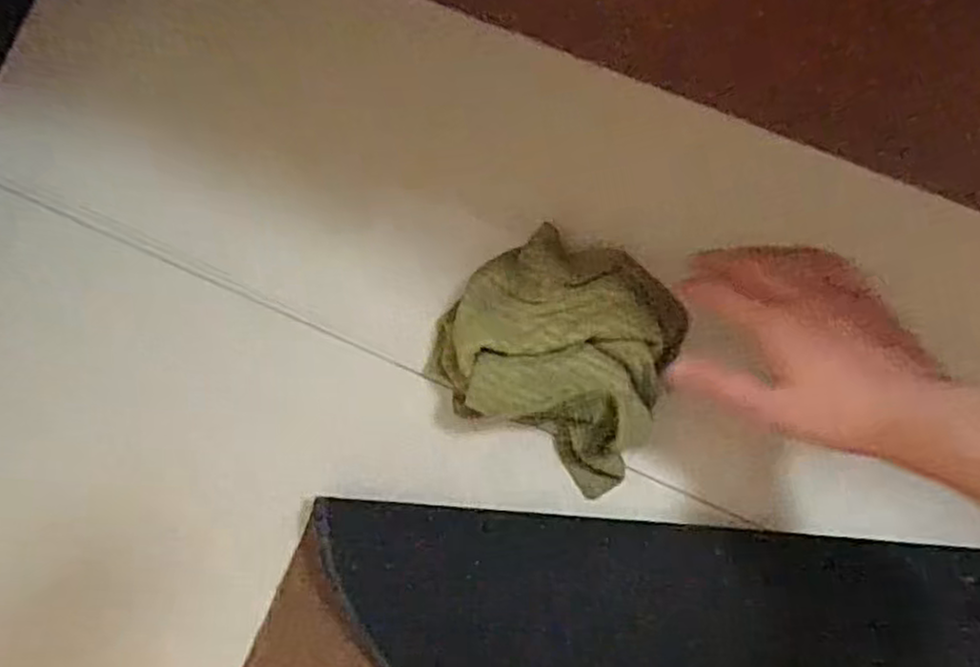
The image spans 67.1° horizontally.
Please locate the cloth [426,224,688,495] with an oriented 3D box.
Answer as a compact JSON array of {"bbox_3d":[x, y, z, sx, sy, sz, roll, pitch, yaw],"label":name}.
[{"bbox_3d":[0.048,0.007,0.465,0.147,0.044,0.140,30,87,8],"label":"cloth"}]

